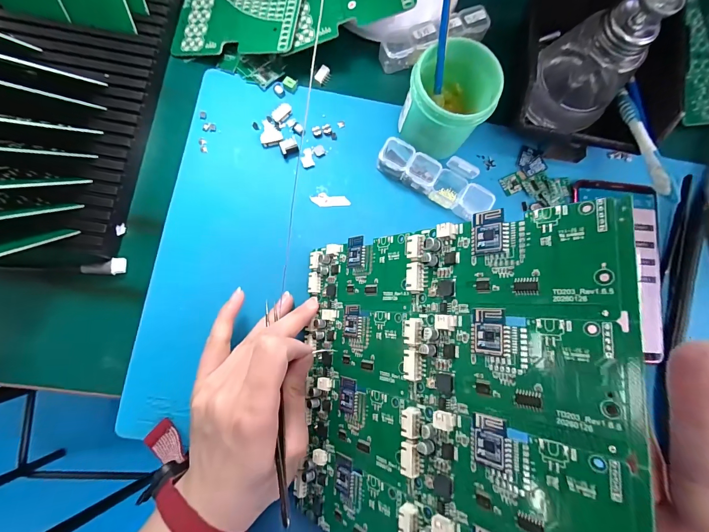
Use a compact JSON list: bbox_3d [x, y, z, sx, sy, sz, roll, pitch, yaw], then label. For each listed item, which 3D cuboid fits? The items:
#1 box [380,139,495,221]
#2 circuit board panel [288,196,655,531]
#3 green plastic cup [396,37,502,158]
[{"bbox_3d":[0.067,-0.072,0.266,0.096,0.042,0.029,32,82,1],"label":"box"},{"bbox_3d":[0.032,0.073,0.177,0.007,0.188,0.186,10,79,-42],"label":"circuit board panel"},{"bbox_3d":[0.069,-0.122,0.259,0.061,0.069,0.069,16,82,-2],"label":"green plastic cup"}]

